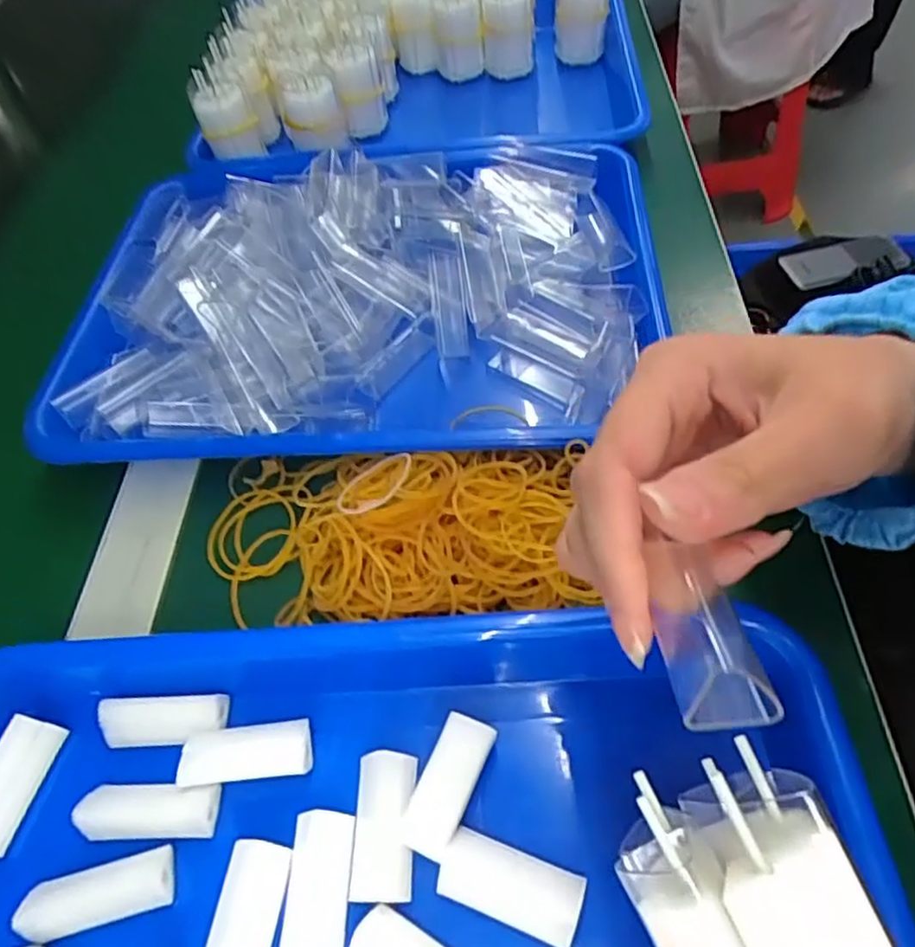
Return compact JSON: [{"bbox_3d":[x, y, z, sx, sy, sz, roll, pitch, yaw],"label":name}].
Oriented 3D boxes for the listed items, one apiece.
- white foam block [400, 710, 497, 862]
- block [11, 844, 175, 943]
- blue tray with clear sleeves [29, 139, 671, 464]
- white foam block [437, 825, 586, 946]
[{"bbox_3d":[-0.004,0.108,0.232,0.018,0.007,0.046,18,59,19],"label":"white foam block"},{"bbox_3d":[-0.120,0.141,0.223,0.045,0.013,0.018,-16,54,-4],"label":"block"},{"bbox_3d":[-0.055,-0.109,0.382,0.326,0.040,0.242,-3,55,6],"label":"blue tray with clear sleeves"},{"bbox_3d":[0.017,0.134,0.216,0.045,0.008,0.021,14,58,17],"label":"white foam block"}]

